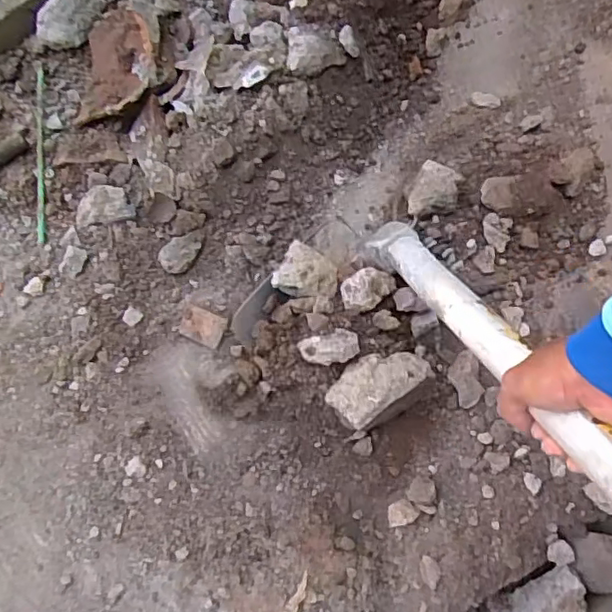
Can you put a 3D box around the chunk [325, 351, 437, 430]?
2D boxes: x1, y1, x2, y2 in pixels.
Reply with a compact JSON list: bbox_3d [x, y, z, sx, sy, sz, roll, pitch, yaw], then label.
[{"bbox_3d":[0.089,0.093,0.697,0.122,0.047,0.074,-31,77,-7],"label":"chunk"}]

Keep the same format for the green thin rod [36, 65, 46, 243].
[{"bbox_3d":[-0.400,-0.232,0.885,0.008,0.008,0.290,-7,75,-1],"label":"green thin rod"}]

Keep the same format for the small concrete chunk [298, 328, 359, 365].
[{"bbox_3d":[0.028,0.052,0.709,0.069,0.039,0.039,-10,76,-2],"label":"small concrete chunk"}]

